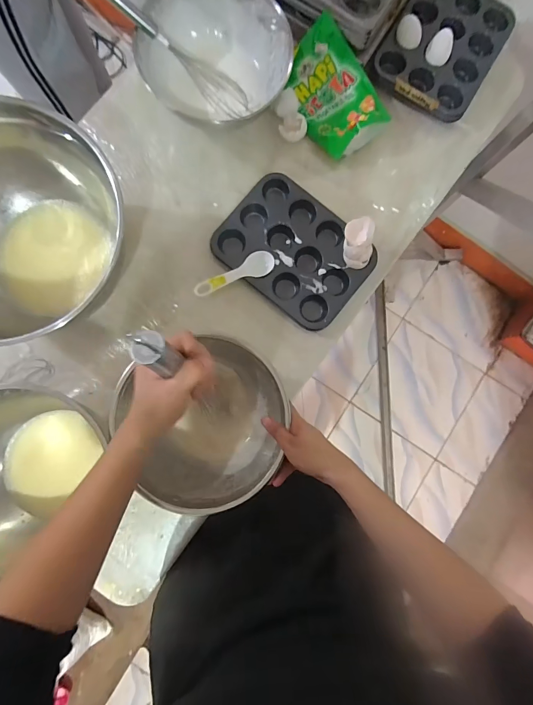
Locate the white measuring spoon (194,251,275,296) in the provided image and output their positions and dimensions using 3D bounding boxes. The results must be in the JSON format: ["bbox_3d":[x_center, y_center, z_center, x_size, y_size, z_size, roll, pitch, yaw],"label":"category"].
[{"bbox_3d":[-0.055,-0.133,0.566,0.140,0.012,0.040,-21,87,-5],"label":"white measuring spoon"}]

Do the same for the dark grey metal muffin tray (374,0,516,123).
[{"bbox_3d":[0.321,-0.558,0.616,0.191,0.047,0.251,30,85,-1],"label":"dark grey metal muffin tray"}]

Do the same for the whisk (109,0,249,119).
[{"bbox_3d":[-0.145,-0.487,0.544,0.261,0.044,0.067,24,83,-31],"label":"whisk"}]

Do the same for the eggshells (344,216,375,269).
[{"bbox_3d":[0.153,-0.182,0.562,0.047,0.070,0.047,-9,54,-4],"label":"eggshells"}]

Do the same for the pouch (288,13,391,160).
[{"bbox_3d":[0.117,-0.455,0.588,0.126,0.065,0.197,-32,88,-5],"label":"pouch"}]

